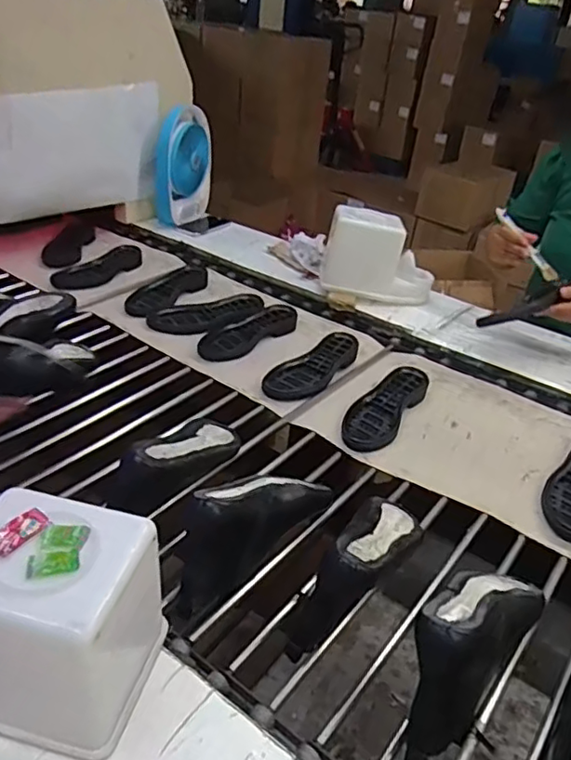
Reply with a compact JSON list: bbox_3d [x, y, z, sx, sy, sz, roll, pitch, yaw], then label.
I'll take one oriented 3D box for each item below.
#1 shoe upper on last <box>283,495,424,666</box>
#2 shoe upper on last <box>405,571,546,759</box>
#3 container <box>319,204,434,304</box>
[{"bbox_3d":[0.090,0.207,0.697,0.086,0.105,0.239,17,34,26],"label":"shoe upper on last"},{"bbox_3d":[0.194,0.268,0.617,0.094,0.109,0.246,19,35,28],"label":"shoe upper on last"},{"bbox_3d":[0.211,-0.273,1.331,0.250,0.173,0.121,6,31,8],"label":"container"}]

